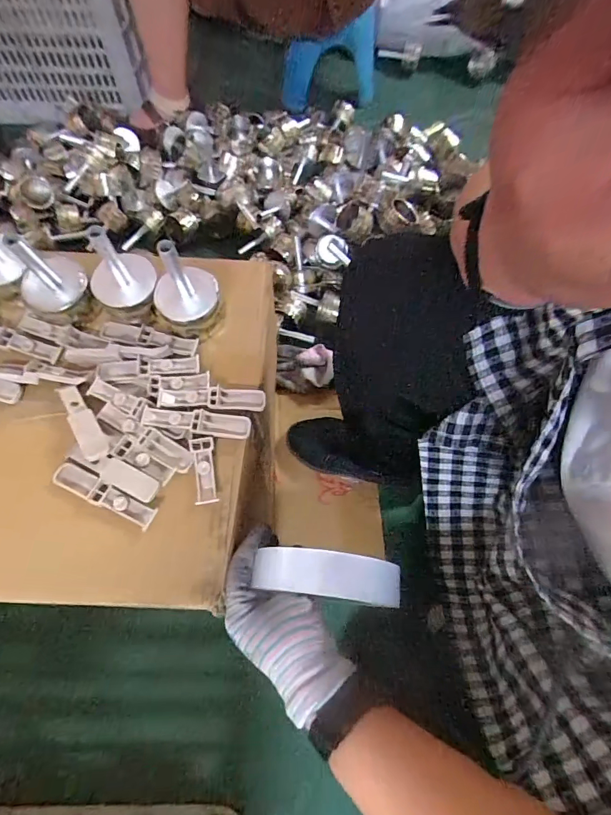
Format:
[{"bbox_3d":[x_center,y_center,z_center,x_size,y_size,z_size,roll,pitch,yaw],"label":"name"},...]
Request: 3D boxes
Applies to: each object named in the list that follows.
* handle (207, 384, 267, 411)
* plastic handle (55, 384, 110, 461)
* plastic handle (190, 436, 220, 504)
[{"bbox_3d":[-0.065,-0.009,0.408,0.053,0.008,0.023,1,68,-2],"label":"handle"},{"bbox_3d":[-0.204,0.010,0.389,0.020,0.013,0.095,-33,60,-15],"label":"plastic handle"},{"bbox_3d":[-0.090,0.056,0.383,0.020,0.010,0.058,-8,68,-6],"label":"plastic handle"}]

